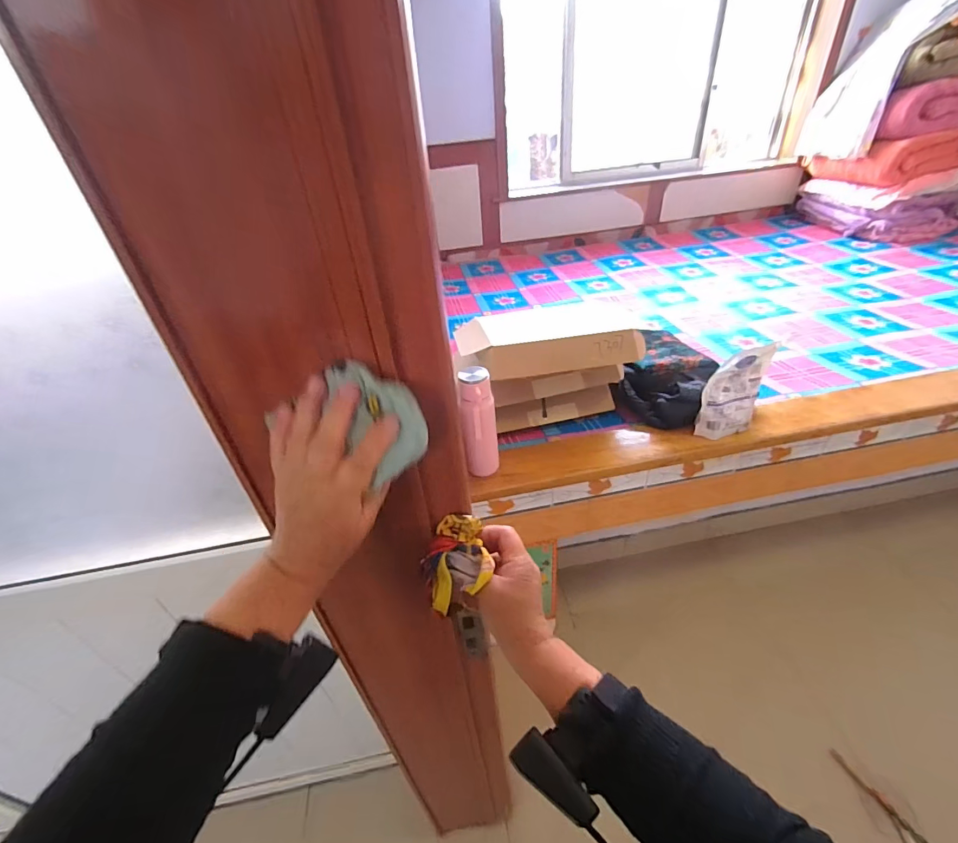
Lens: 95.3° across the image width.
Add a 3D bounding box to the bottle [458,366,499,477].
[{"bbox_3d":[0.001,0.010,0.986,0.078,0.258,0.074,-6,37,-1],"label":"bottle"}]

